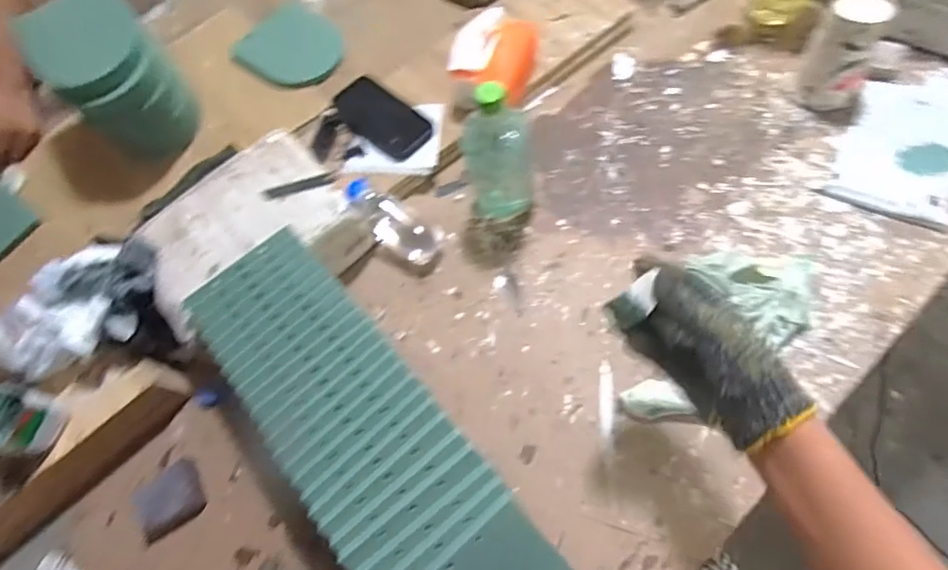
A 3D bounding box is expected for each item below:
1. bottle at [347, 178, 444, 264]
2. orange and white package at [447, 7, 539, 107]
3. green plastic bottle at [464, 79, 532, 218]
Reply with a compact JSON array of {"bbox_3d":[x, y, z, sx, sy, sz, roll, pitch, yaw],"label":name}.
[{"bbox_3d":[-0.110,-0.087,0.684,0.141,0.053,0.052,33,76,11],"label":"bottle"},{"bbox_3d":[0.026,-0.309,0.724,0.106,0.082,0.121,14,73,6],"label":"orange and white package"},{"bbox_3d":[0.031,-0.150,0.622,0.084,0.196,0.066,7,73,4],"label":"green plastic bottle"}]

